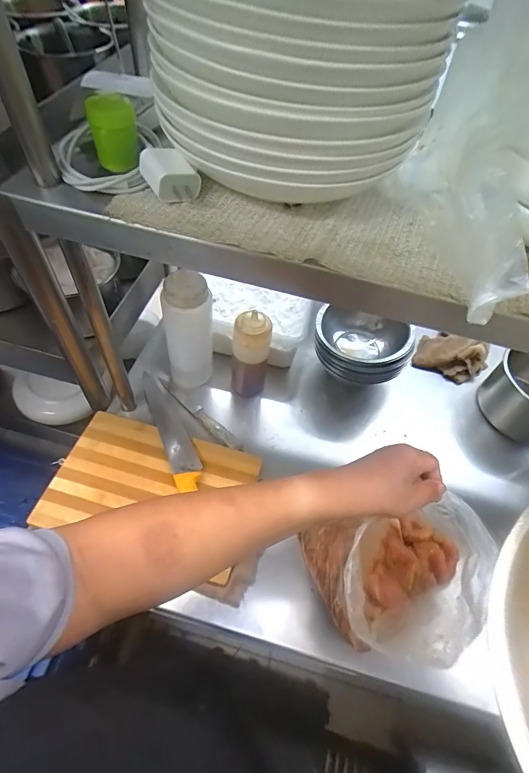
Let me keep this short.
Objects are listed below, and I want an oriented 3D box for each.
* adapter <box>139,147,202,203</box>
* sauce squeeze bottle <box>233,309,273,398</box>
[{"bbox_3d":[-0.089,-0.199,0.378,0.047,0.035,0.042,-18,57,-19],"label":"adapter"},{"bbox_3d":[-0.024,-0.045,0.687,0.059,0.186,0.051,3,53,-3],"label":"sauce squeeze bottle"}]

